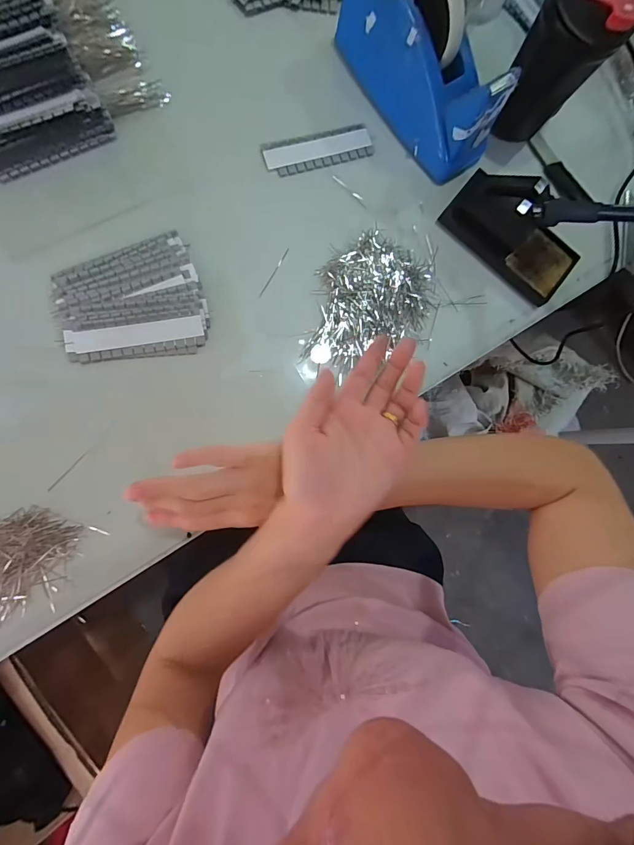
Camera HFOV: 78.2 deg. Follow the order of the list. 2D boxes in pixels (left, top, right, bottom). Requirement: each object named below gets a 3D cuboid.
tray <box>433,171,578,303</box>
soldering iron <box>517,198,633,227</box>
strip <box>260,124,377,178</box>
[{"bbox_3d":[0.228,-0.216,0.435,0.158,0.065,0.077,37,83,-4],"label":"tray"},{"bbox_3d":[0.267,-0.192,0.360,0.015,0.168,0.022,-49,136,-7],"label":"soldering iron"},{"bbox_3d":[0.002,-0.311,0.444,0.125,0.004,0.041,-18,89,-8],"label":"strip"}]

